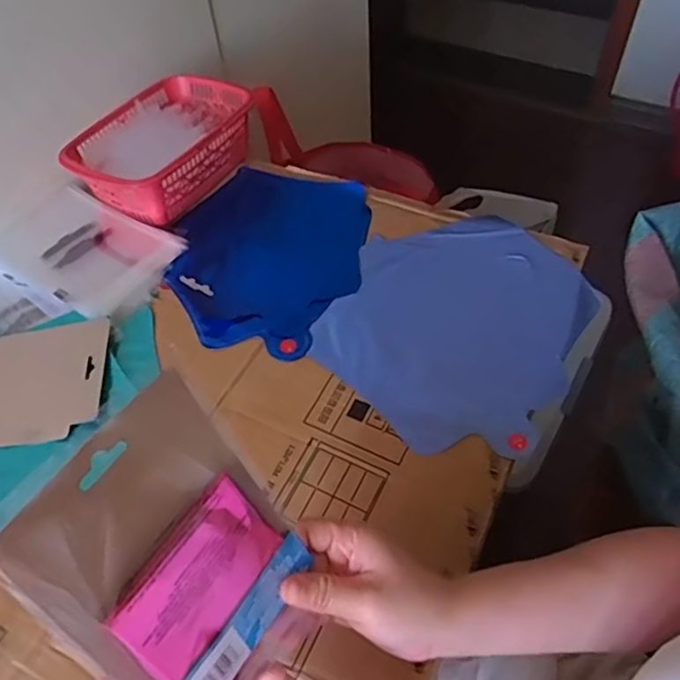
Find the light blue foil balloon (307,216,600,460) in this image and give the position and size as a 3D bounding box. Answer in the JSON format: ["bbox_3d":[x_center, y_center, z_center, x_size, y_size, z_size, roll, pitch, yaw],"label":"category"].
[{"bbox_3d":[0.113,-0.021,0.595,0.226,0.017,0.278,21,56,18],"label":"light blue foil balloon"}]

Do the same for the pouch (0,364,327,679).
[{"bbox_3d":[-0.076,0.115,0.302,0.019,0.172,0.118,-9,27,42],"label":"pouch"}]

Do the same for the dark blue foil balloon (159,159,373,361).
[{"bbox_3d":[-0.081,-0.092,0.661,0.207,0.025,0.270,6,53,8],"label":"dark blue foil balloon"}]

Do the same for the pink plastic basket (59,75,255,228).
[{"bbox_3d":[-0.208,-0.226,0.726,0.149,0.078,0.215,24,57,20],"label":"pink plastic basket"}]

